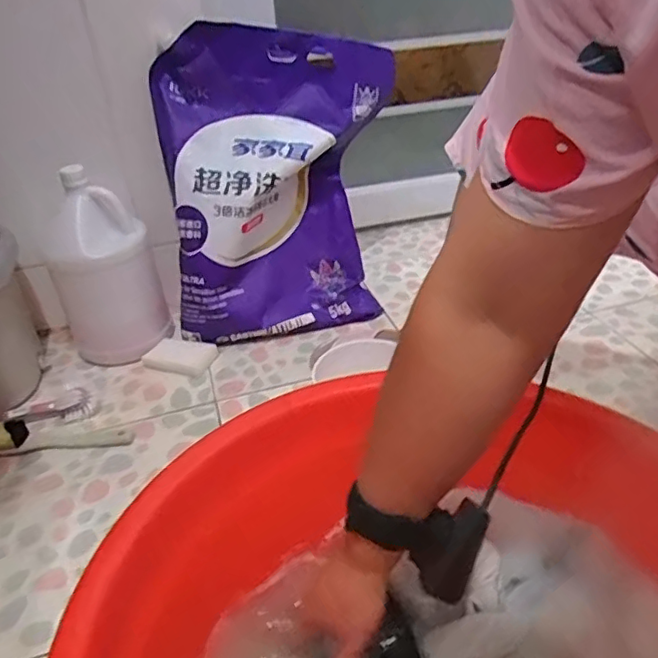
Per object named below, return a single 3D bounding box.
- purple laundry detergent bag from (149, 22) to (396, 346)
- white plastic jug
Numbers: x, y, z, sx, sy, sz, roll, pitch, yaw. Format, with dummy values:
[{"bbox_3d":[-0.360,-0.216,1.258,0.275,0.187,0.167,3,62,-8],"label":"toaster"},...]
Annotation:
[{"bbox_3d":[-0.077,-0.215,0.914,0.362,0.466,0.097,-3,13,-8],"label":"purple laundry detergent bag"},{"bbox_3d":[-0.351,-0.091,0.913,0.151,0.283,0.138,-21,38,-25],"label":"white plastic jug"}]

